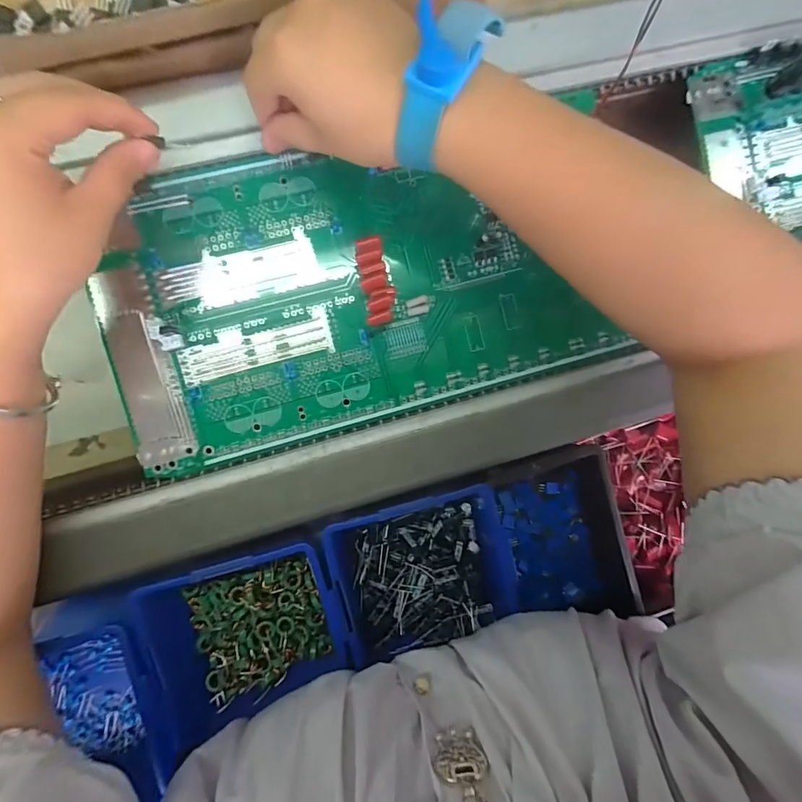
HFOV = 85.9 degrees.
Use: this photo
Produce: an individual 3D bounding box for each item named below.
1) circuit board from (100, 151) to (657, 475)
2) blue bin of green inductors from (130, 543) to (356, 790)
[{"bbox_3d":[-0.030,-0.077,0.285,0.314,0.021,0.180,-15,92,-7],"label":"circuit board"},{"bbox_3d":[-0.101,0.165,0.299,0.126,0.053,0.126,-14,92,-7],"label":"blue bin of green inductors"}]

